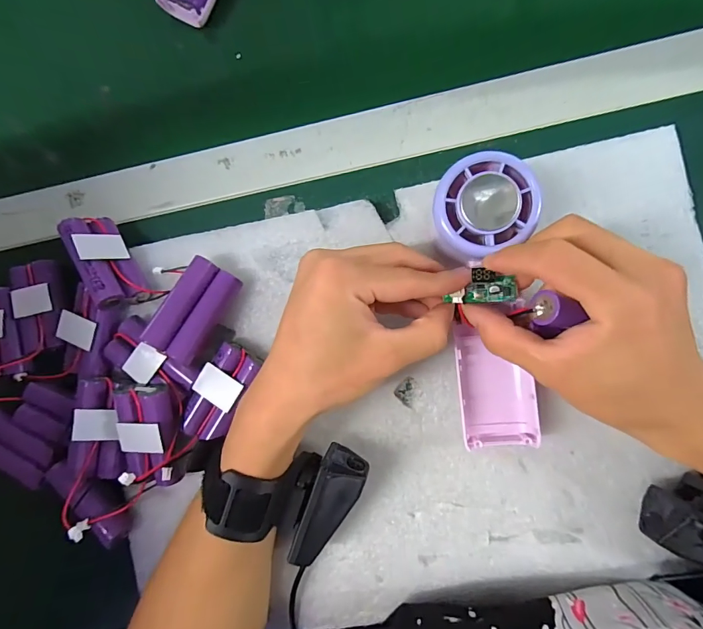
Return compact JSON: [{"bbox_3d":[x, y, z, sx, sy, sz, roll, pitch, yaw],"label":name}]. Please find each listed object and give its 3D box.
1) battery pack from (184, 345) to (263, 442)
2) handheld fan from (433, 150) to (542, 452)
[{"bbox_3d":[-0.087,0.052,0.266,0.033,0.017,0.062,28,92,7],"label":"battery pack"},{"bbox_3d":[0.081,-0.003,0.224,0.052,0.027,0.165,-8,106,5],"label":"handheld fan"}]

